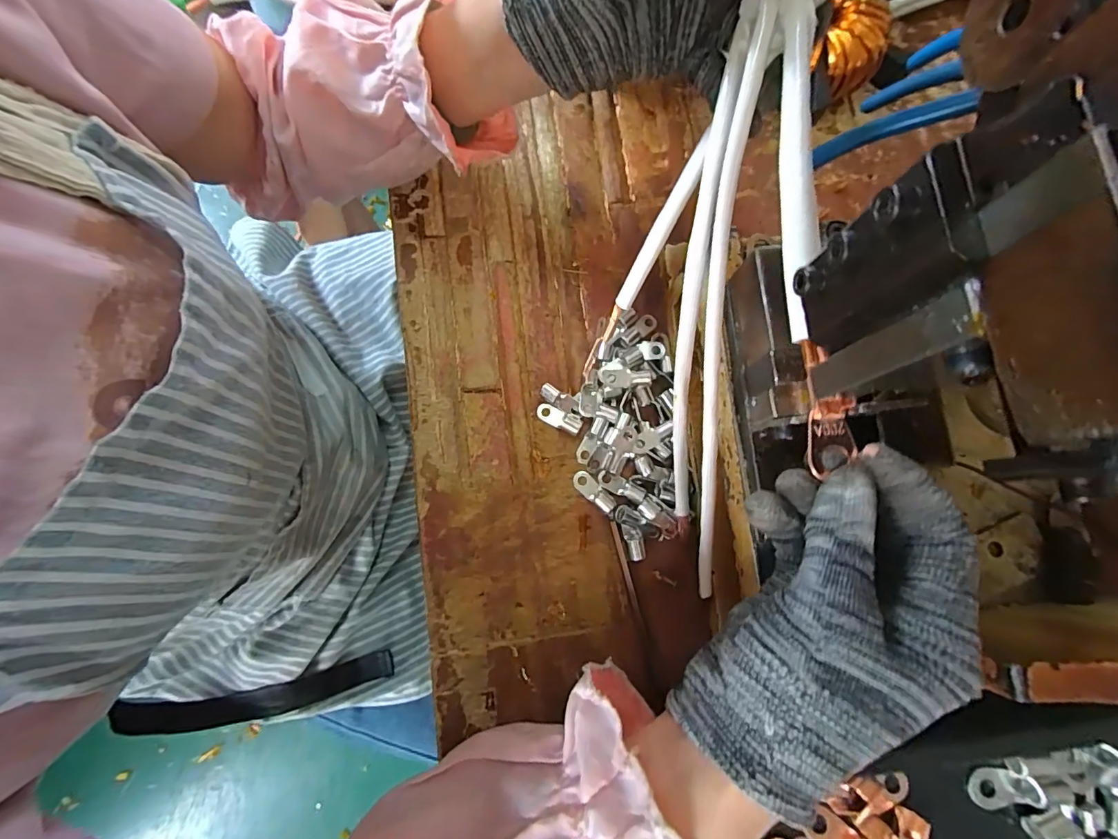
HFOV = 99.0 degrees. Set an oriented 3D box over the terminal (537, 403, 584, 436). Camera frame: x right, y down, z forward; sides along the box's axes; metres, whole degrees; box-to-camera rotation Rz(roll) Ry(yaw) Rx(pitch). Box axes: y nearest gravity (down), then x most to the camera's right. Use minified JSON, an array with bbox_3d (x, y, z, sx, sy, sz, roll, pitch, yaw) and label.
[{"bbox_3d":[0.000,0.000,0.319,0.032,0.008,0.012,25,79,3],"label":"terminal"}]

